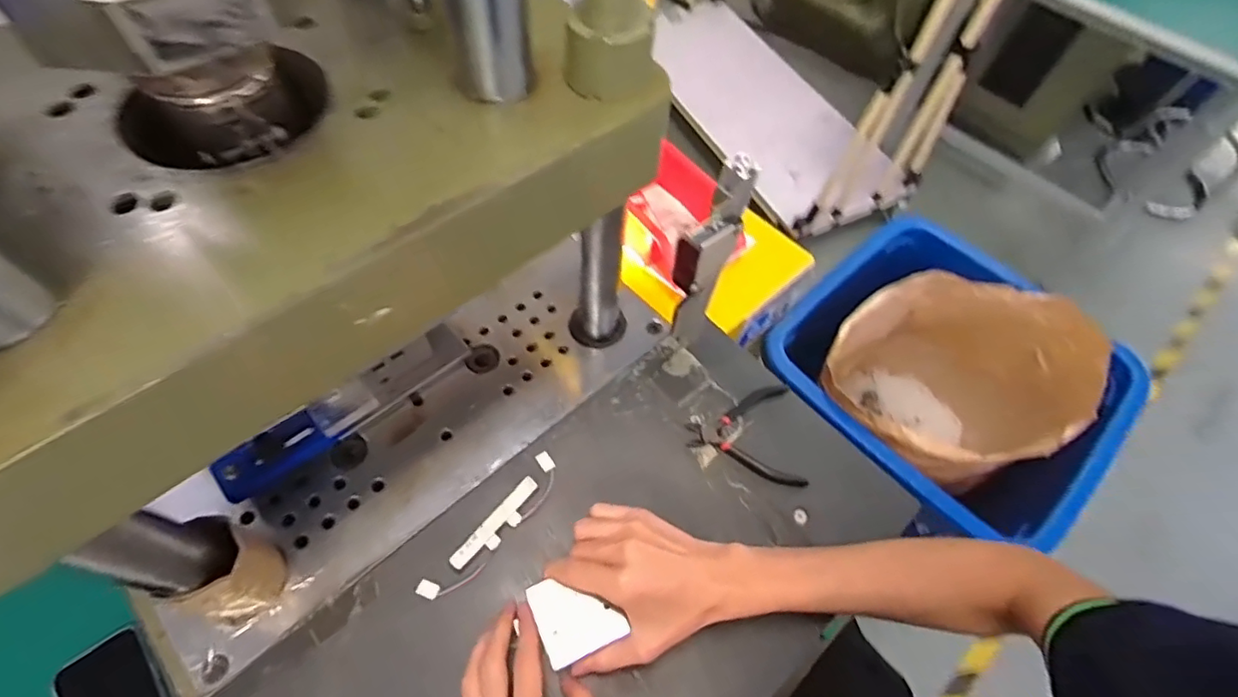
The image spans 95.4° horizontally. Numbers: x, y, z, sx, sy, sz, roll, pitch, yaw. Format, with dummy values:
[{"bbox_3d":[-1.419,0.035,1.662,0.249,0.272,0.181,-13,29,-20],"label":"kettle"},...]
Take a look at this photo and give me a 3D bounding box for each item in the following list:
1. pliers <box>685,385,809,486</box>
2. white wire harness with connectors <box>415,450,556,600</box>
[{"bbox_3d":[0.123,0.085,0.561,0.107,0.013,0.104,-1,58,-4],"label":"pliers"},{"bbox_3d":[-0.108,0.158,0.499,0.034,0.014,0.155,35,63,17],"label":"white wire harness with connectors"}]

